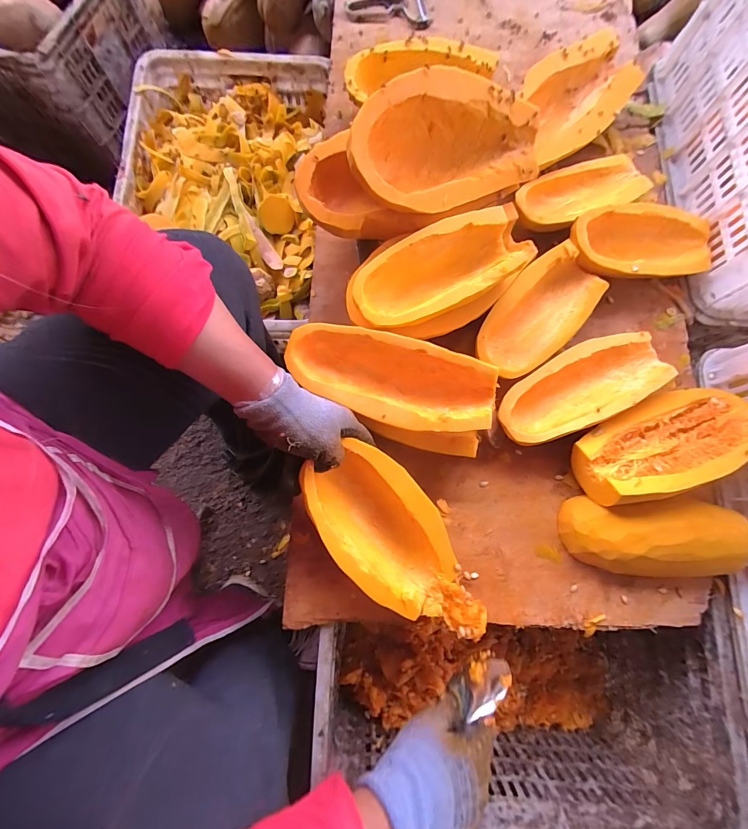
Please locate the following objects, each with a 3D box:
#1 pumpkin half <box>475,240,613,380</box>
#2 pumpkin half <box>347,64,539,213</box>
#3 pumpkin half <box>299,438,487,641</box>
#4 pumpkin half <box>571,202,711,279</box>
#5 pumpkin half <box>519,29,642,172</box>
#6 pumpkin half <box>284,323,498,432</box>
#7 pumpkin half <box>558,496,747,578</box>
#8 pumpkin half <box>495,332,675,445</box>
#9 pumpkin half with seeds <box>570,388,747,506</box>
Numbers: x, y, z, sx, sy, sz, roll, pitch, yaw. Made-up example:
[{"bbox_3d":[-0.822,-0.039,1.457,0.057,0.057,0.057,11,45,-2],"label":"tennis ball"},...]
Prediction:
[{"bbox_3d":[0.224,-0.137,0.495,0.101,0.050,0.191,42,81,8],"label":"pumpkin half"},{"bbox_3d":[0.093,-0.314,0.423,0.255,0.104,0.112,-19,79,-4],"label":"pumpkin half"},{"bbox_3d":[0.030,0.154,0.422,0.118,0.067,0.274,-40,98,-8],"label":"pumpkin half"},{"bbox_3d":[0.383,-0.244,0.524,0.207,0.066,0.100,-3,78,0],"label":"pumpkin half"},{"bbox_3d":[0.307,-0.484,0.566,0.237,0.068,0.137,-36,80,-7],"label":"pumpkin half"},{"bbox_3d":[0.017,-0.038,0.434,0.241,0.070,0.093,16,78,4],"label":"pumpkin half"},{"bbox_3d":[0.350,0.155,0.452,0.216,0.053,0.096,3,78,1],"label":"pumpkin half"},{"bbox_3d":[0.273,-0.035,0.486,0.234,0.055,0.097,-25,79,-5],"label":"pumpkin half"},{"bbox_3d":[0.371,0.037,0.462,0.236,0.081,0.111,-24,79,-5],"label":"pumpkin half with seeds"}]

